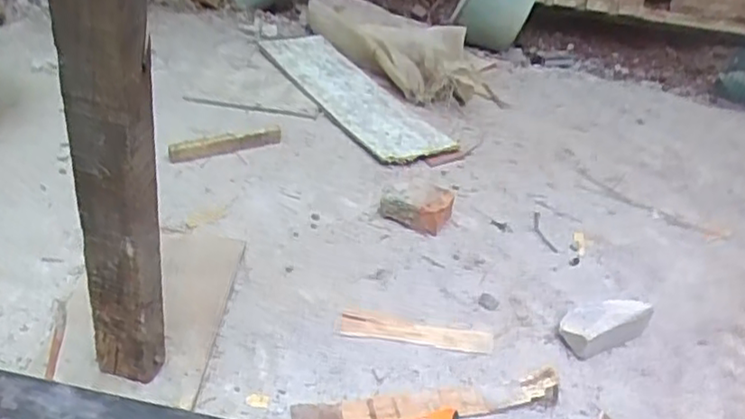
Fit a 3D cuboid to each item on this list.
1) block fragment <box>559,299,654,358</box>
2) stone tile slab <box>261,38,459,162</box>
[{"bbox_3d":[0.290,0.142,0.849,0.129,0.042,0.060,-10,37,-25],"label":"block fragment"},{"bbox_3d":[-0.062,-0.253,1.401,0.176,0.023,0.594,-18,43,-31],"label":"stone tile slab"}]

